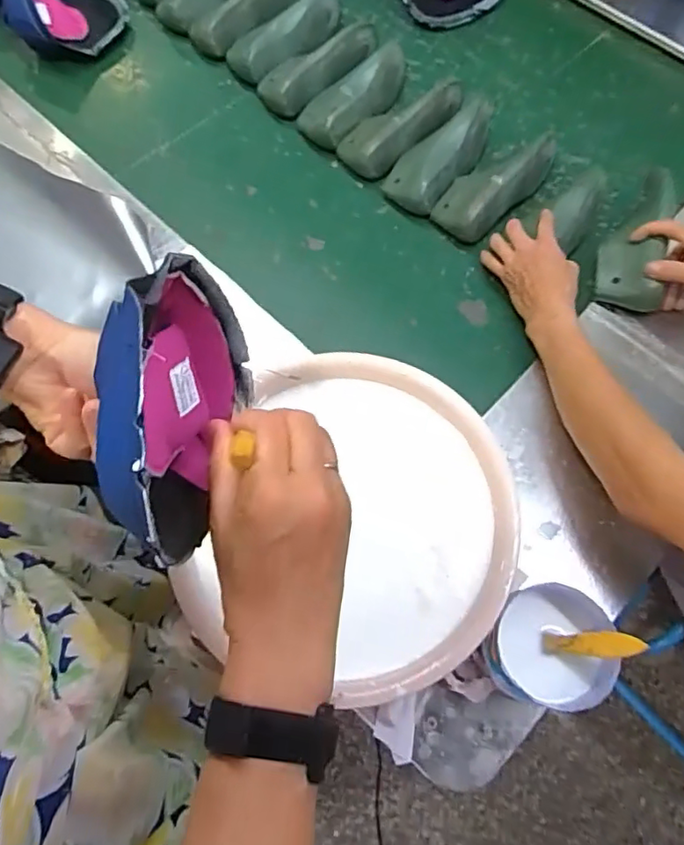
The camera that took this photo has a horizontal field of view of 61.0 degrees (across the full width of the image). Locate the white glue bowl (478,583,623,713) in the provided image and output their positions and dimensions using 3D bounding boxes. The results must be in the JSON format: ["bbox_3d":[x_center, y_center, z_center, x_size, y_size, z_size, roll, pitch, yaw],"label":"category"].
[{"bbox_3d":[0.190,0.208,0.532,0.104,0.069,0.104,0,70,0],"label":"white glue bowl"}]

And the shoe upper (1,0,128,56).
[{"bbox_3d":[-0.443,-0.663,0.926,0.150,0.077,0.157,0,70,0],"label":"shoe upper"}]

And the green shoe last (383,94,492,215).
[{"bbox_3d":[0.148,-0.389,0.837,0.087,0.064,0.203,38,74,12],"label":"green shoe last"}]

